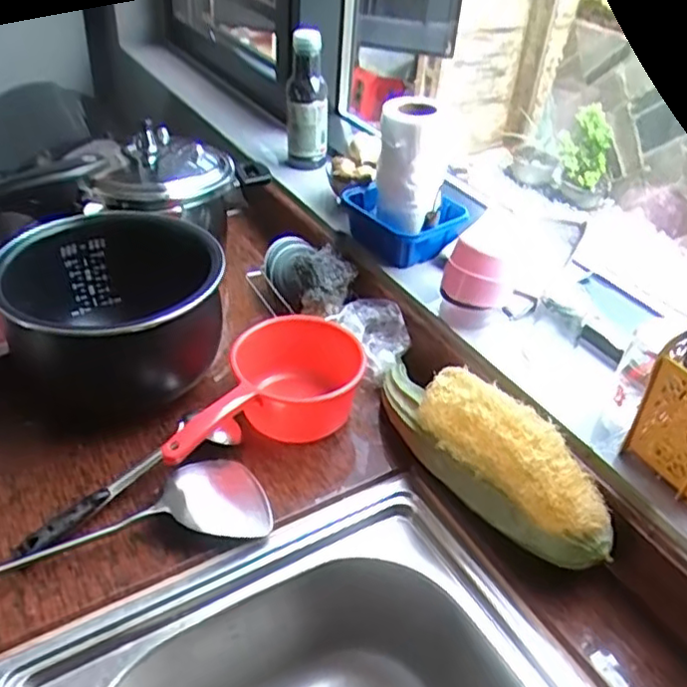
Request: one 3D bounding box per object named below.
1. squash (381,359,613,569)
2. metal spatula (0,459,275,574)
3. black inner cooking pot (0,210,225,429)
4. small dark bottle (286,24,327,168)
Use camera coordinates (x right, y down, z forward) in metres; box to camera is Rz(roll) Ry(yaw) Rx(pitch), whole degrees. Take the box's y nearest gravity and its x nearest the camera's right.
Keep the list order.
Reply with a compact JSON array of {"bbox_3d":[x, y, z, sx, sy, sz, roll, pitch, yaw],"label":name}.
[{"bbox_3d":[0.129,0.088,0.624,0.083,0.089,0.289,-25,47,-33],"label":"squash"},{"bbox_3d":[-0.255,0.171,0.571,0.379,0.042,0.088,-11,41,-19],"label":"metal spatula"},{"bbox_3d":[-0.245,-0.022,0.714,0.216,0.162,0.228,3,38,-2],"label":"black inner cooking pot"},{"bbox_3d":[-0.055,-0.363,1.008,0.062,0.227,0.052,3,38,-2],"label":"small dark bottle"}]

